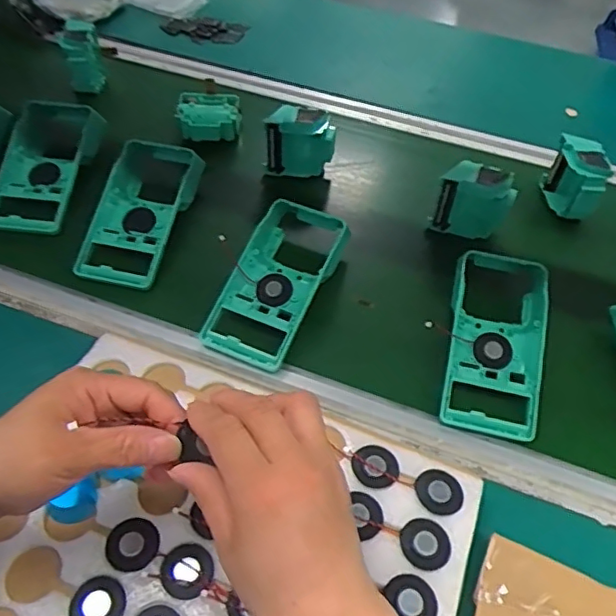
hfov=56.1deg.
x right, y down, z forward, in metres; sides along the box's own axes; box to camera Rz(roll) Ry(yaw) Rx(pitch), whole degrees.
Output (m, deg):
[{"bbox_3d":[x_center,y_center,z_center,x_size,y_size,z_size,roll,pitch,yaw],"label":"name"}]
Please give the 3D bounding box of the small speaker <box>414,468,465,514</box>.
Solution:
[{"bbox_3d":[0.094,0.132,0.414,0.031,0.004,0.033,2,51,-3],"label":"small speaker"}]

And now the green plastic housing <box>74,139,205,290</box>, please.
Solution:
[{"bbox_3d":[-0.173,-0.100,0.607,0.086,0.055,0.173,10,51,4],"label":"green plastic housing"}]

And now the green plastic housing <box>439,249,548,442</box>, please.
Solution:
[{"bbox_3d":[0.170,0.023,0.529,0.087,0.036,0.185,13,52,6],"label":"green plastic housing"}]

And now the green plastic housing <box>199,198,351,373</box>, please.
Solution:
[{"bbox_3d":[-0.025,-0.033,0.565,0.091,0.050,0.193,21,53,12],"label":"green plastic housing"}]

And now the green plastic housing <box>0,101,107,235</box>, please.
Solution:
[{"bbox_3d":[-0.288,-0.166,0.650,0.084,0.055,0.202,7,52,4],"label":"green plastic housing"}]

